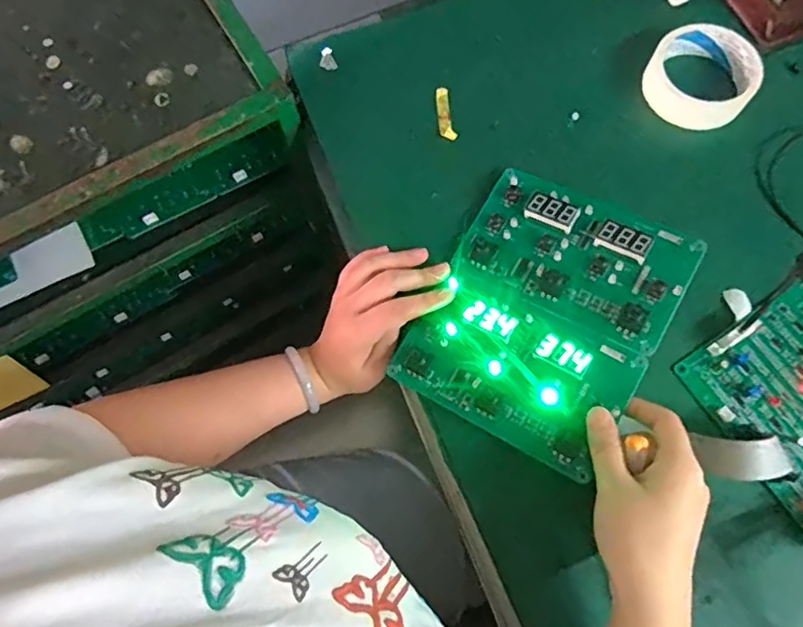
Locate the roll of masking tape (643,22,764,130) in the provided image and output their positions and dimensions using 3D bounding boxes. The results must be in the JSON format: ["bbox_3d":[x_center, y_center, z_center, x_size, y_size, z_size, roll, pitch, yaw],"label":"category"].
[{"bbox_3d":[0.263,-0.208,0.501,0.087,0.028,0.084,0,73,0],"label":"roll of masking tape"}]

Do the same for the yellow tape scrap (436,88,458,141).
[{"bbox_3d":[0.040,-0.181,0.522,0.014,0.010,0.050,-7,73,-2],"label":"yellow tape scrap"}]

